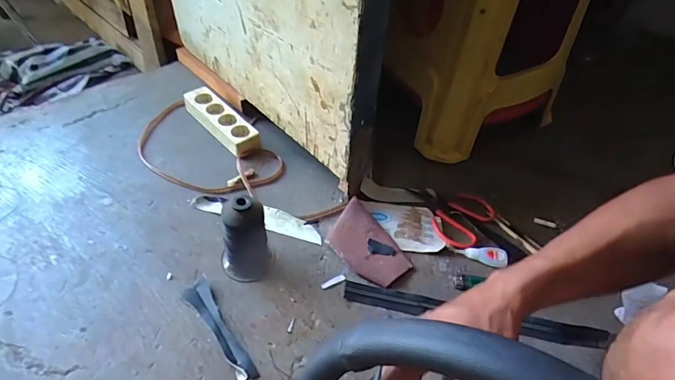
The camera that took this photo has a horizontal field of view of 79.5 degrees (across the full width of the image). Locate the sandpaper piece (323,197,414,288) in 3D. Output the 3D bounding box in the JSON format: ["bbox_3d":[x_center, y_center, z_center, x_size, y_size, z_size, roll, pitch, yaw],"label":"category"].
[{"bbox_3d":[0.050,0.088,0.663,0.099,0.025,0.147,-31,58,-30],"label":"sandpaper piece"}]

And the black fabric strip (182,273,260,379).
[{"bbox_3d":[-0.164,0.188,0.553,0.036,0.012,0.166,-25,55,-26],"label":"black fabric strip"}]

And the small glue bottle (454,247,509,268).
[{"bbox_3d":[0.240,0.105,0.674,0.082,0.014,0.028,14,48,7],"label":"small glue bottle"}]

